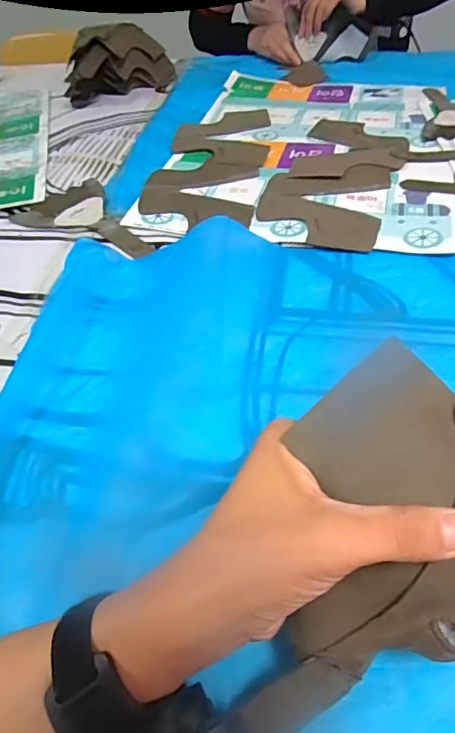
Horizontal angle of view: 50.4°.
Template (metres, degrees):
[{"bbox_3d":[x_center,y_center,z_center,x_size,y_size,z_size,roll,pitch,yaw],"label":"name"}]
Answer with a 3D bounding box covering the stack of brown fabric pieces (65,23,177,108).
[{"bbox_3d":[-0.196,-0.551,0.879,0.202,0.094,0.159,-11,47,-4],"label":"stack of brown fabric pieces"}]

